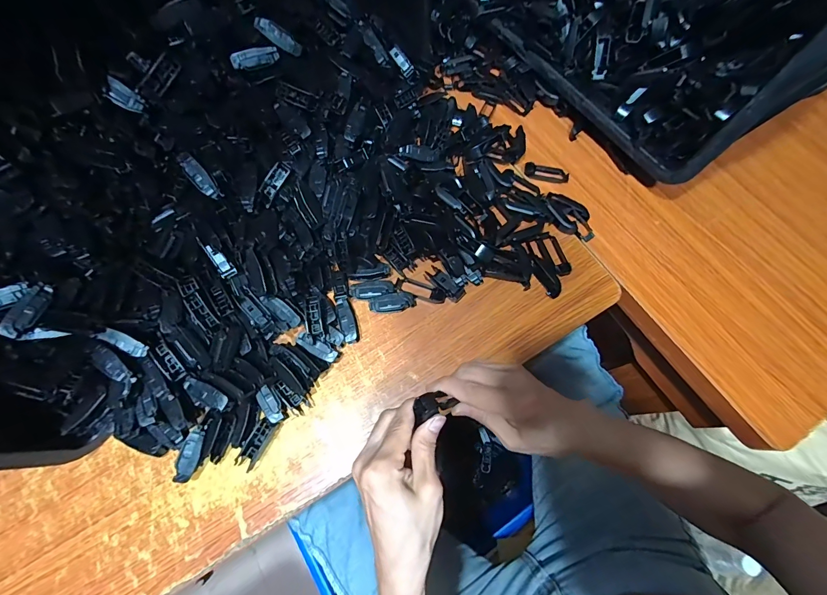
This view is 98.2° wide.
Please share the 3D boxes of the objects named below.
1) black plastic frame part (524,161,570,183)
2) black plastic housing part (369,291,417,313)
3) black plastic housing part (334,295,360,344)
[{"bbox_3d":[0.170,-0.160,0.457,0.057,0.013,0.022,11,70,5],"label":"black plastic frame part"},{"bbox_3d":[-0.023,0.007,0.393,0.049,0.015,0.020,-13,70,-4],"label":"black plastic housing part"},{"bbox_3d":[-0.071,0.024,0.386,0.017,0.018,0.052,-17,70,-5],"label":"black plastic housing part"}]

